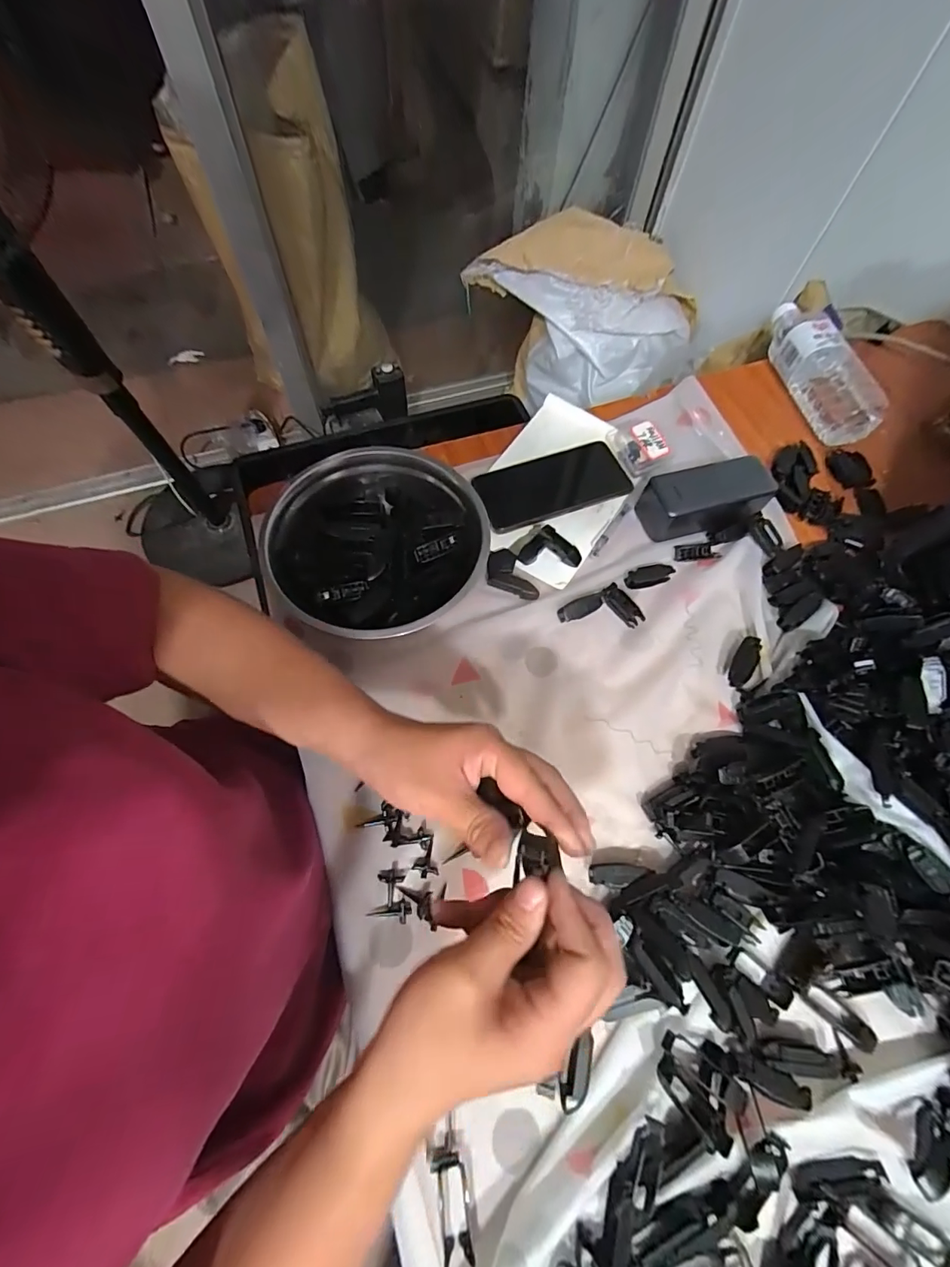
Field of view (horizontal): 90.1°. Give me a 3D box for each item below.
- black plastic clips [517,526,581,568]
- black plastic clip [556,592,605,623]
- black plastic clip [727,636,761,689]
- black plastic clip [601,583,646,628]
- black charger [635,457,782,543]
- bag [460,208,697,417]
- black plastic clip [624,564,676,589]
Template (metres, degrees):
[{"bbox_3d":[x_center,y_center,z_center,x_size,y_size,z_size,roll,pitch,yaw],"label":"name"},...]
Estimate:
[{"bbox_3d":[0.077,-0.081,0.494,0.051,0.018,0.051,-39,72,-17],"label":"black plastic clips"},{"bbox_3d":[0.107,-0.026,0.474,0.051,0.005,0.019,-24,69,-12],"label":"black plastic clip"},{"bbox_3d":[0.258,0.027,0.453,0.022,0.013,0.050,27,84,15],"label":"black plastic clip"},{"bbox_3d":[0.149,-0.028,0.478,0.023,0.004,0.048,-38,80,-15],"label":"black plastic clip"},{"bbox_3d":[0.247,-0.146,0.510,0.126,0.047,0.062,-5,66,-4],"label":"black charger"},{"bbox_3d":[0.242,-0.716,1.106,0.507,0.332,0.168,18,67,7],"label":"bag"},{"bbox_3d":[0.182,-0.060,0.495,0.052,0.008,0.022,-17,67,-9],"label":"black plastic clip"}]

